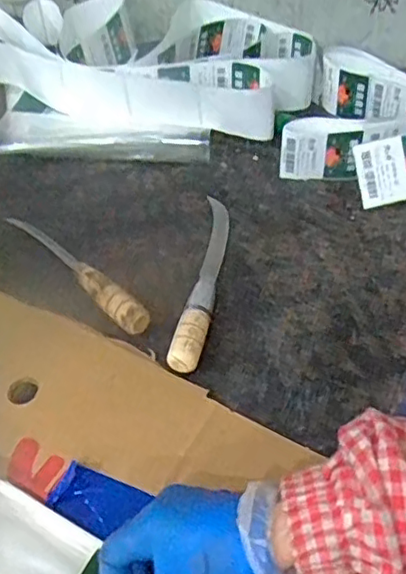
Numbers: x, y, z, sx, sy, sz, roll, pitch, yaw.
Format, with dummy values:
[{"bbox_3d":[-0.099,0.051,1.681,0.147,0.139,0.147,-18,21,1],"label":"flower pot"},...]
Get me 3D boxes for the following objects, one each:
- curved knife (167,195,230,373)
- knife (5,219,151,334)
[{"bbox_3d":[0.002,-0.009,0.532,0.026,0.017,0.194,7,49,10],"label":"curved knife"},{"bbox_3d":[-0.113,-0.018,0.548,0.025,0.022,0.196,-35,55,-24],"label":"knife"}]

